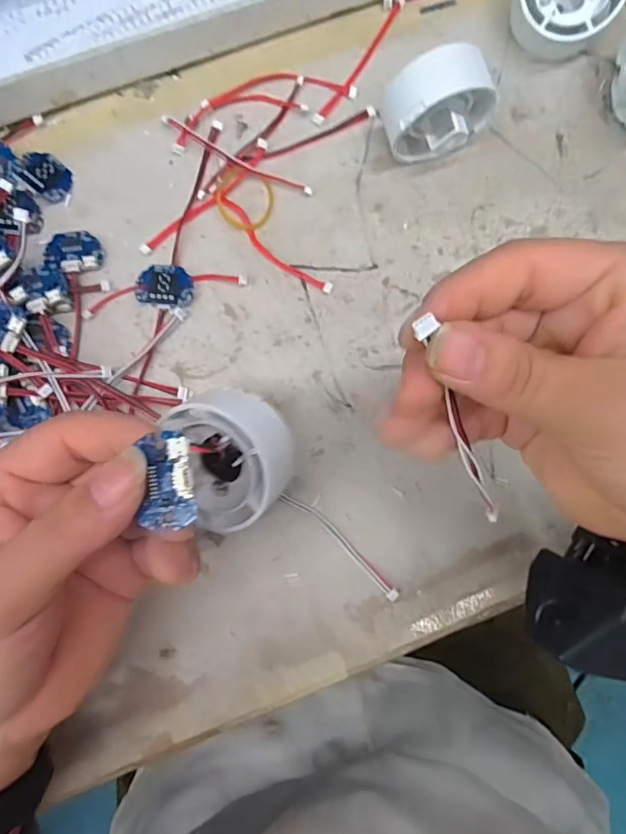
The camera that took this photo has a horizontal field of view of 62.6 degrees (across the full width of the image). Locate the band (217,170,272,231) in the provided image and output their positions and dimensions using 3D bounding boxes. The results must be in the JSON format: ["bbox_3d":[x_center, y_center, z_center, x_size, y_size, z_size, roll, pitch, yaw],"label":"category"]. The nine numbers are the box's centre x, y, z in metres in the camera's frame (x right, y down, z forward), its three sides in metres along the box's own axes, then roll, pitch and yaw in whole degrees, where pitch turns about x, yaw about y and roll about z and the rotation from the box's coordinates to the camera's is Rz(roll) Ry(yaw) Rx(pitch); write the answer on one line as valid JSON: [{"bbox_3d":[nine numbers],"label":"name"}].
[{"bbox_3d":[-0.036,-0.117,0.275,0.030,0.004,0.033,0,83,-2],"label":"band"}]

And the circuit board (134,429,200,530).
[{"bbox_3d":[-0.043,0.019,0.154,0.017,0.004,0.029,4,94,14],"label":"circuit board"}]

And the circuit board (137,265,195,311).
[{"bbox_3d":[-0.076,-0.068,0.266,0.028,0.007,0.022,8,83,-1],"label":"circuit board"}]

